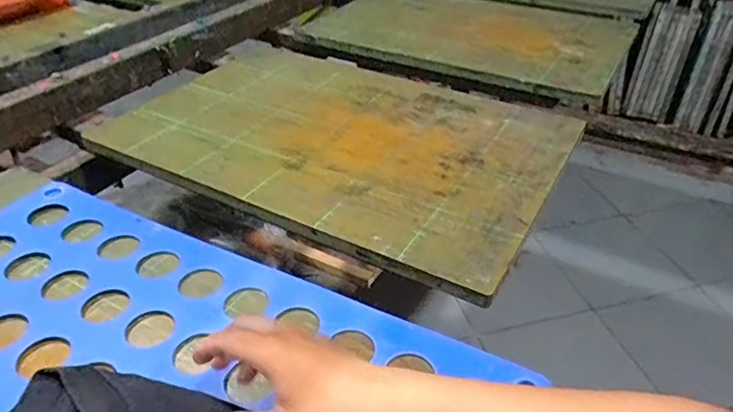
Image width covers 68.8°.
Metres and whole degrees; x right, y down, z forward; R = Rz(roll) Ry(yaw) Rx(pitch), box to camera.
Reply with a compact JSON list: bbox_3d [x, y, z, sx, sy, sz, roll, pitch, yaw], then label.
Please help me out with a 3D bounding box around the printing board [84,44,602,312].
[{"bbox_3d":[-0.061,-0.118,0.765,0.646,0.024,0.409,19,40,25],"label":"printing board"}]

